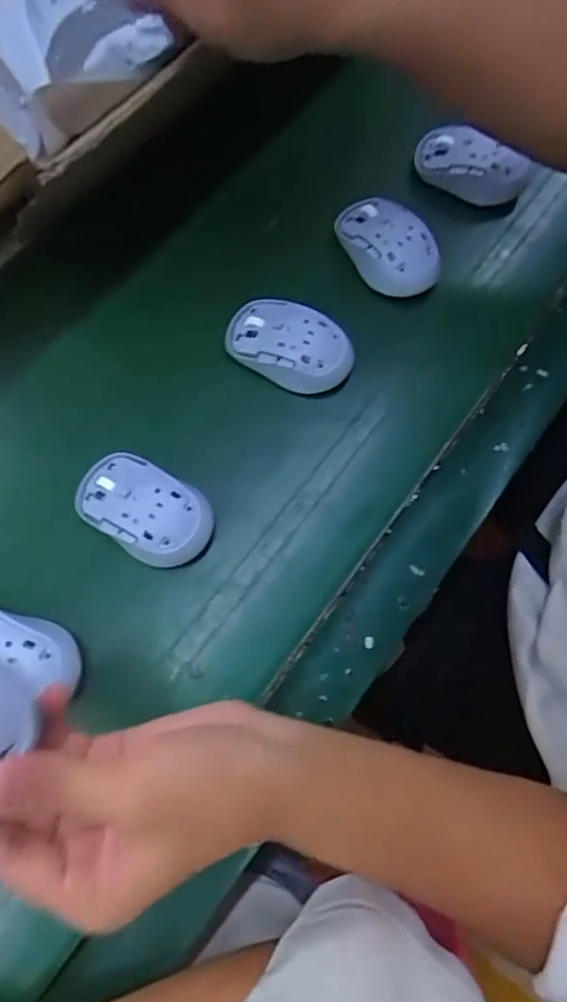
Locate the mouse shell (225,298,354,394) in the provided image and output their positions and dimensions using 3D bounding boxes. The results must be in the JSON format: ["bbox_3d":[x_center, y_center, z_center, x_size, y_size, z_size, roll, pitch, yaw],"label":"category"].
[{"bbox_3d":[0.004,-0.125,0.442,0.101,0.027,0.058,28,75,8],"label":"mouse shell"}]

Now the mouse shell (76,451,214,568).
[{"bbox_3d":[-0.102,0.004,0.400,0.102,0.025,0.060,30,76,8],"label":"mouse shell"}]

